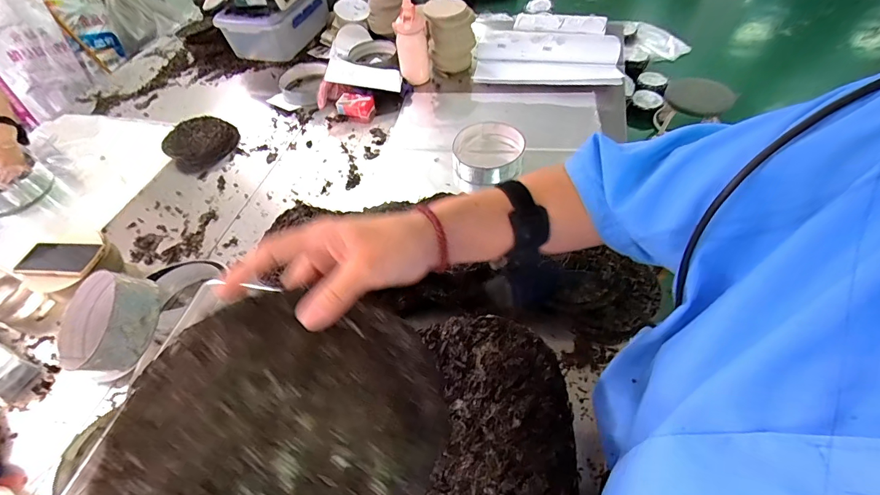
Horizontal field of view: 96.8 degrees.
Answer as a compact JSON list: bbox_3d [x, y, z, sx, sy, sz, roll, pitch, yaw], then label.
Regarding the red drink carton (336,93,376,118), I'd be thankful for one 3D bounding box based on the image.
[{"bbox_3d":[-0.279,-0.465,1.278,0.127,0.061,0.058,11,54,13],"label":"red drink carton"}]

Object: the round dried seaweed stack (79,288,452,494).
[{"bbox_3d":[-0.091,0.114,0.237,0.183,0.023,0.182,8,59,-14],"label":"round dried seaweed stack"}]

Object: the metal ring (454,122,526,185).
[{"bbox_3d":[0.137,-0.266,1.098,0.198,0.071,0.198,-3,52,3],"label":"metal ring"}]

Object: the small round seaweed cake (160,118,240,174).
[{"bbox_3d":[-0.738,-0.330,1.218,0.204,0.053,0.197,-3,52,3],"label":"small round seaweed cake"}]

